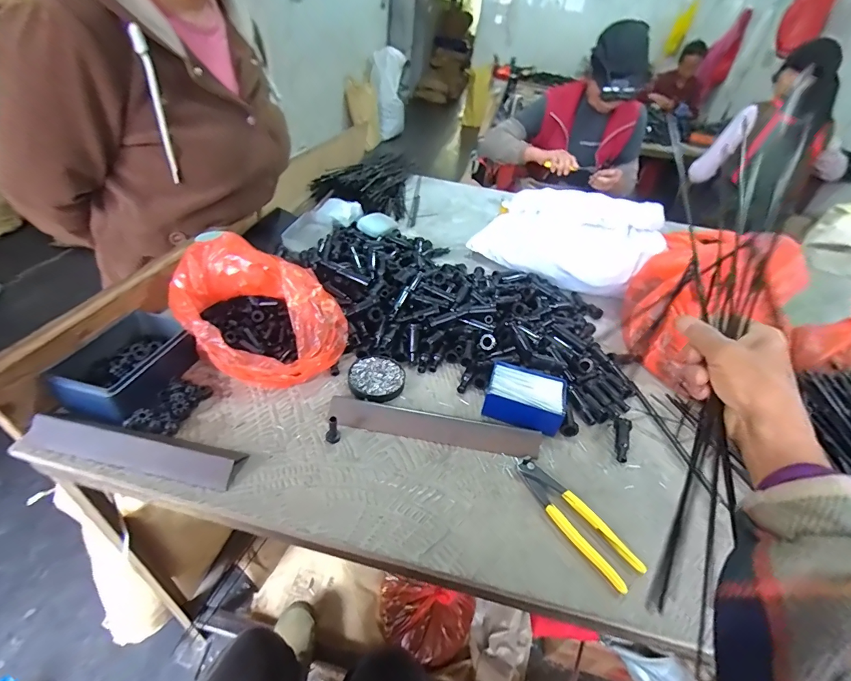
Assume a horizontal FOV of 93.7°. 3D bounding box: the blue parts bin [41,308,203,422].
[{"bbox_3d":[-0.391,0.025,0.536,0.107,0.057,0.176,16,40,10],"label":"blue parts bin"}]

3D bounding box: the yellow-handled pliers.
[{"bbox_3d":[0.170,0.201,0.461,0.044,0.018,0.162,-20,47,-30],"label":"yellow-handled pliers"}]

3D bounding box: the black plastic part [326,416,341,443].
[{"bbox_3d":[-0.117,0.112,0.502,0.018,0.043,0.015,-5,41,-15],"label":"black plastic part"}]

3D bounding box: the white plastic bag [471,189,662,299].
[{"bbox_3d":[0.286,-0.212,0.847,0.360,0.192,0.119,21,41,15],"label":"white plastic bag"}]

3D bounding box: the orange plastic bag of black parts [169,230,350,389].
[{"bbox_3d":[-0.239,-0.041,0.587,0.228,0.136,0.184,34,46,29],"label":"orange plastic bag of black parts"}]

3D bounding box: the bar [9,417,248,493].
[{"bbox_3d":[-0.337,0.120,0.459,0.246,0.028,0.050,10,39,3],"label":"bar"}]

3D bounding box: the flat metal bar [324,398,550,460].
[{"bbox_3d":[0.012,0.115,0.530,0.277,0.040,0.011,9,-4,0],"label":"flat metal bar"}]

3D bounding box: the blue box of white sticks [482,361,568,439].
[{"bbox_3d":[0.144,0.083,0.580,0.113,0.045,0.091,15,40,9],"label":"blue box of white sticks"}]

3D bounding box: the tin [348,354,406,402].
[{"bbox_3d":[-0.072,0.059,0.596,0.081,0.017,0.090,8,39,1],"label":"tin"}]

